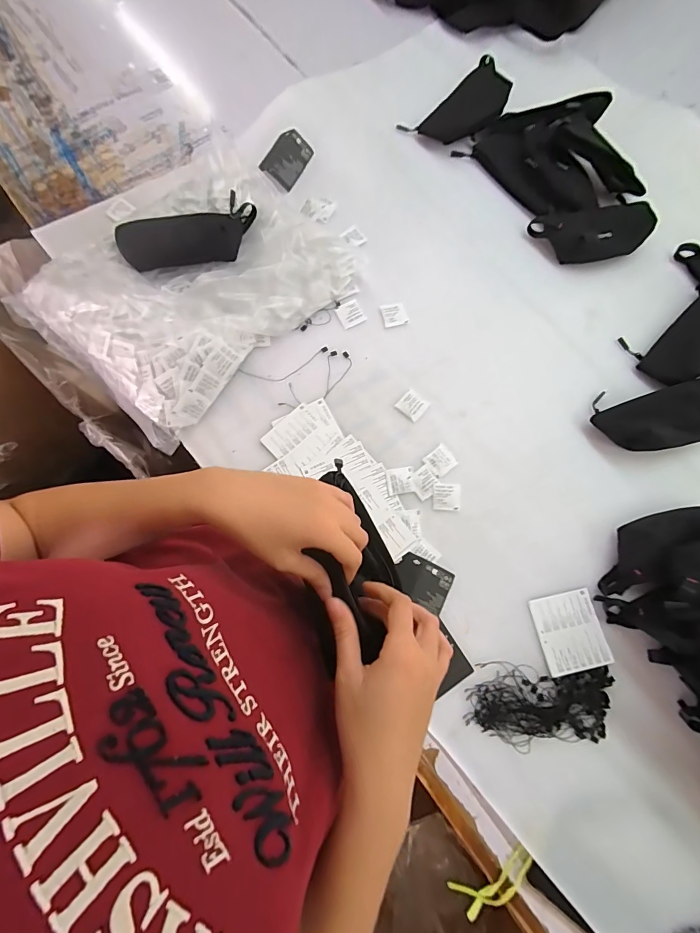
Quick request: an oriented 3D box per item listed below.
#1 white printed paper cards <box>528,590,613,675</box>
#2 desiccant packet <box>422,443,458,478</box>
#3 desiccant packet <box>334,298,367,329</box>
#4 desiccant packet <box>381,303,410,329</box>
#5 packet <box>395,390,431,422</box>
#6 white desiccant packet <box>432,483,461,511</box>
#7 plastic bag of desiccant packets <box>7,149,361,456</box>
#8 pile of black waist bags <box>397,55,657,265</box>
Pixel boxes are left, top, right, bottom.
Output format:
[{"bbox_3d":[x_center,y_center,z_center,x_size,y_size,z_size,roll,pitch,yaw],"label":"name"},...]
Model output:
[{"bbox_3d":[0.303,0.227,0.544,0.088,0.007,0.098,-12,75,-4],"label":"white printed paper cards"},{"bbox_3d":[0.137,-0.008,0.597,0.042,0.004,0.038,-37,79,-10],"label":"desiccant packet"},{"bbox_3d":[0.001,-0.252,0.656,0.042,0.005,0.042,-28,77,-9],"label":"desiccant packet"},{"bbox_3d":[0.074,-0.251,0.656,0.041,0.005,0.043,-11,75,-4],"label":"desiccant packet"},{"bbox_3d":[0.098,-0.095,0.618,0.040,0.005,0.038,39,77,9],"label":"packet"},{"bbox_3d":[0.143,0.045,0.581,0.040,0.004,0.038,4,75,0],"label":"white desiccant packet"},{"bbox_3d":[-0.265,-0.322,0.632,0.404,0.078,0.457,43,78,10],"label":"plastic bag of desiccant packets"},{"bbox_3d":[0.340,-0.553,0.698,0.218,0.078,0.455,-43,80,-11],"label":"pile of black waist bags"}]

